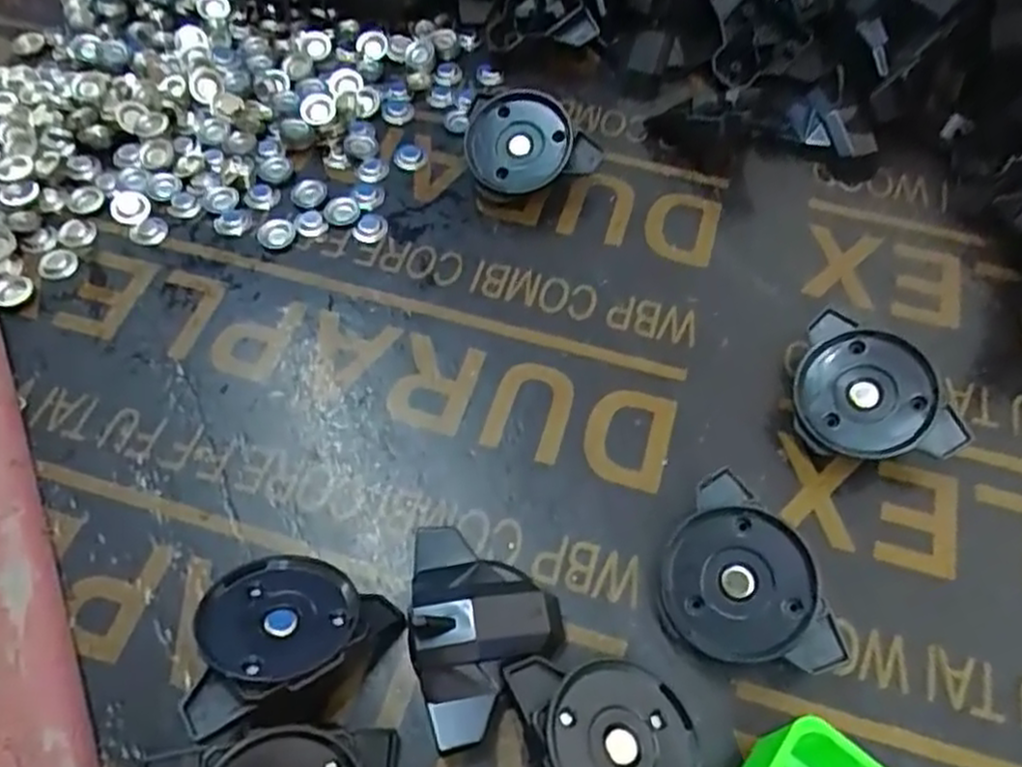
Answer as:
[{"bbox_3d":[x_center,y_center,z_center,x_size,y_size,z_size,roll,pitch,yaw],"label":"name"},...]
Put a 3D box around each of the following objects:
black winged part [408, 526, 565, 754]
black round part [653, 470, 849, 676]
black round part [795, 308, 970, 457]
[{"bbox_3d":[-0.007,0.070,0.212,0.041,0.020,0.058,-4,60,-2],"label":"black winged part"},{"bbox_3d":[0.072,0.058,0.216,0.052,0.017,0.048,27,85,25],"label":"black round part"},{"bbox_3d":[0.122,0.004,0.247,0.053,0.016,0.046,18,84,18],"label":"black round part"}]

